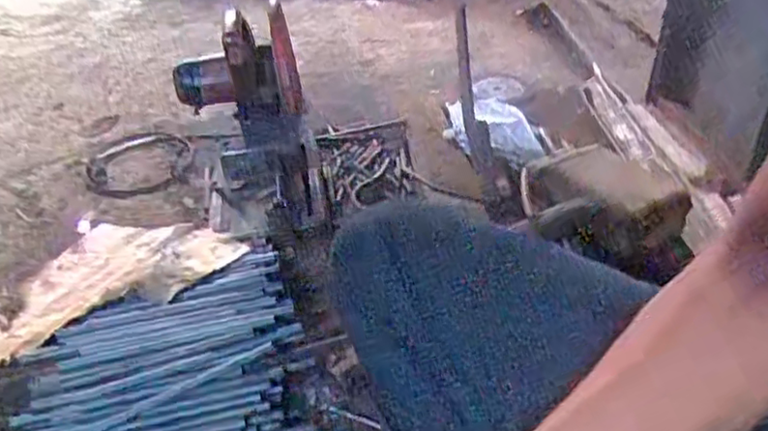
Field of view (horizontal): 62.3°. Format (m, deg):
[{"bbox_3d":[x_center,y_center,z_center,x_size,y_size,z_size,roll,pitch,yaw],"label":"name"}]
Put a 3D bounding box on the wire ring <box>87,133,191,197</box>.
[{"bbox_3d":[-0.676,-0.142,1.756,0.277,0.042,0.391,-24,39,-22],"label":"wire ring"}]

